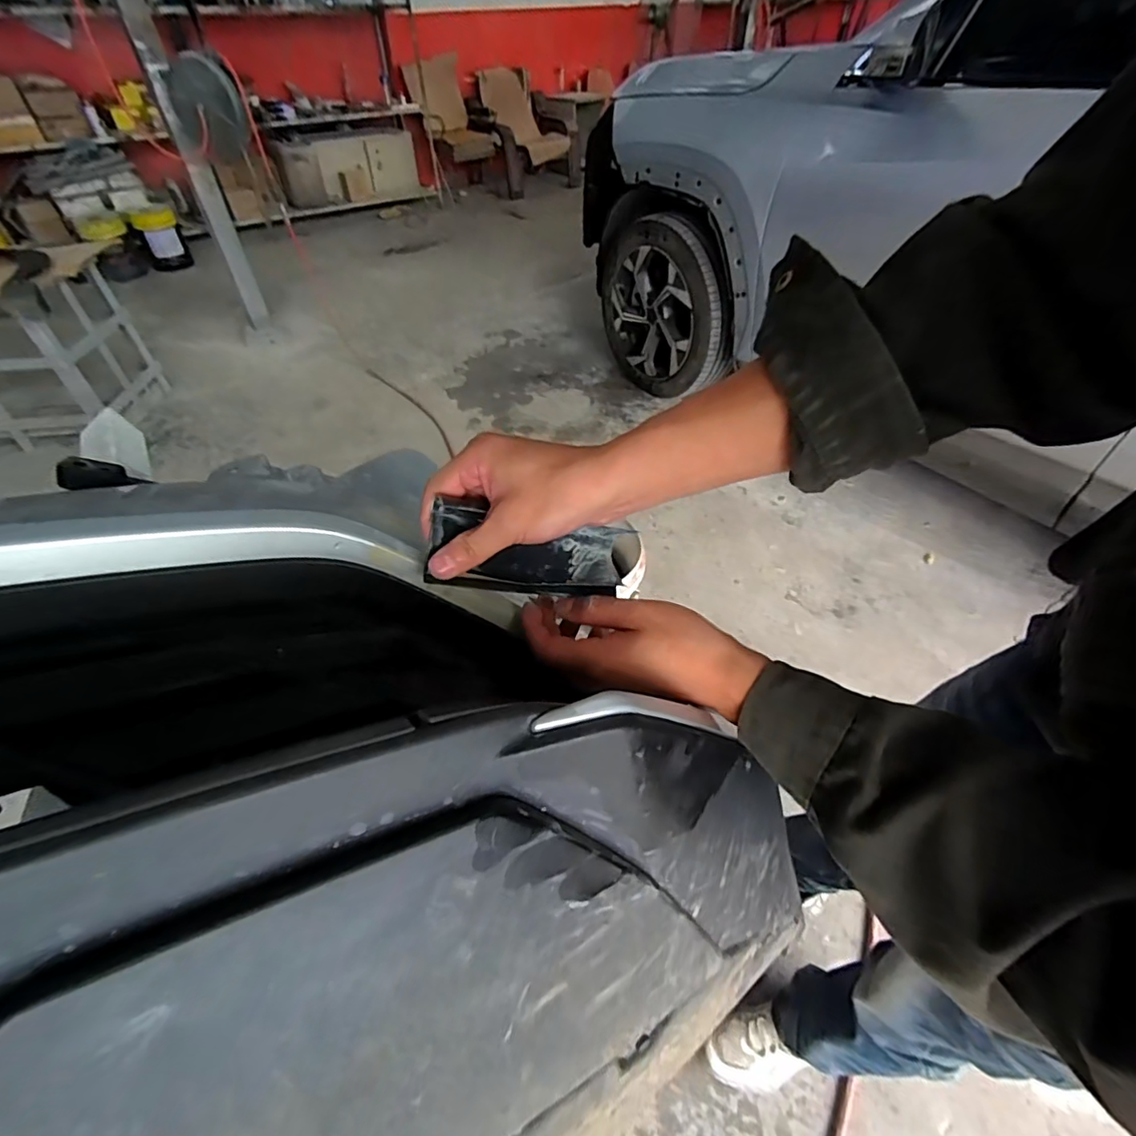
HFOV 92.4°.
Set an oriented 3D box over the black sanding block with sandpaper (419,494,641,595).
[{"bbox_3d":[-0.022,-0.011,0.366,0.142,0.044,0.048,6,42,-32],"label":"black sanding block with sandpaper"}]

